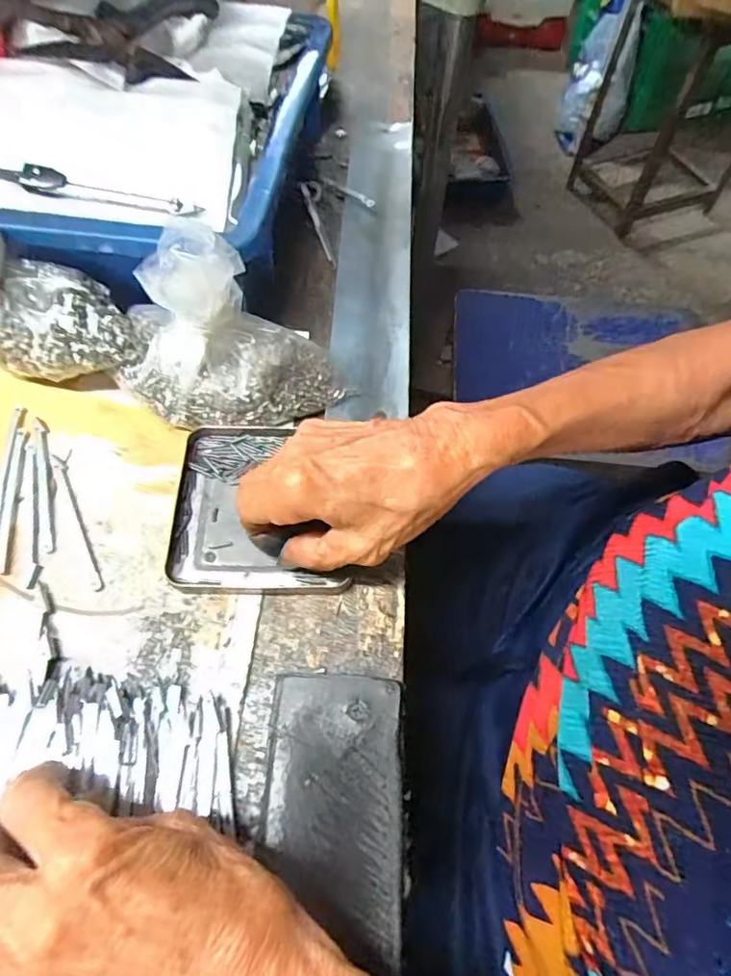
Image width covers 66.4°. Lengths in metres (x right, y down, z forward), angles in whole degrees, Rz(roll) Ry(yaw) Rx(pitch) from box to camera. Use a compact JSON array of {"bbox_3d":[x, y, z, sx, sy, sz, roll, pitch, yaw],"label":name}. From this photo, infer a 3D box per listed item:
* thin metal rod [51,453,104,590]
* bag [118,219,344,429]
[{"bbox_3d":[-0.158,0.016,0.306,0.006,0.004,0.092,-26,65,-15],"label":"thin metal rod"},{"bbox_3d":[-0.079,-0.085,0.296,0.121,0.122,0.049,6,61,2],"label":"bag"}]

